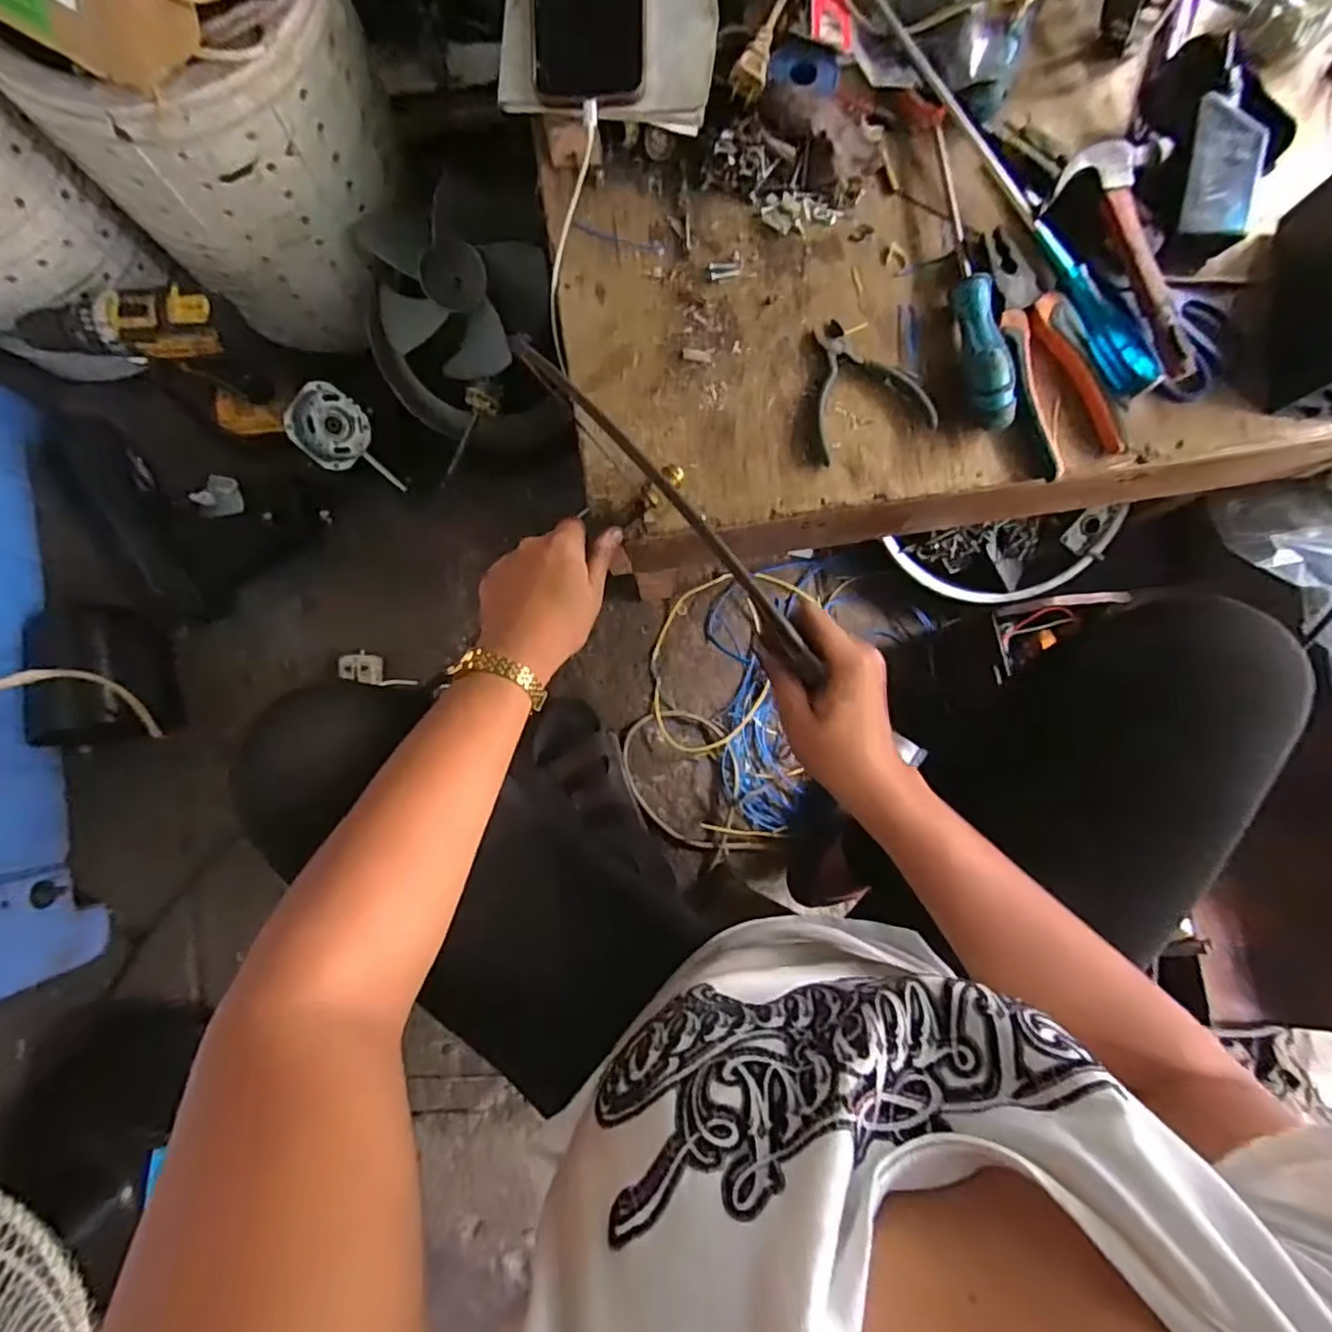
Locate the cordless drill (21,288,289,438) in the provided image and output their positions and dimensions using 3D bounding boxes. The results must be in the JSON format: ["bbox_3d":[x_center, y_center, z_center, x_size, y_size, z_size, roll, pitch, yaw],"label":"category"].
[{"bbox_3d":[-0.515,-0.314,0.682,0.179,0.173,0.062,5,84,1],"label":"cordless drill"}]

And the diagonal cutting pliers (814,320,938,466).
[{"bbox_3d":[0.144,-0.211,0.479,0.089,0.009,0.101,-20,84,-2],"label":"diagonal cutting pliers"}]

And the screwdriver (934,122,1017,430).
[{"bbox_3d":[0.221,-0.286,0.473,0.026,0.028,0.229,-8,84,-1],"label":"screwdriver"}]

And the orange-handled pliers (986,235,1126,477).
[{"bbox_3d":[0.280,-0.237,0.478,0.071,0.014,0.186,-17,84,-2],"label":"orange-handled pliers"}]

